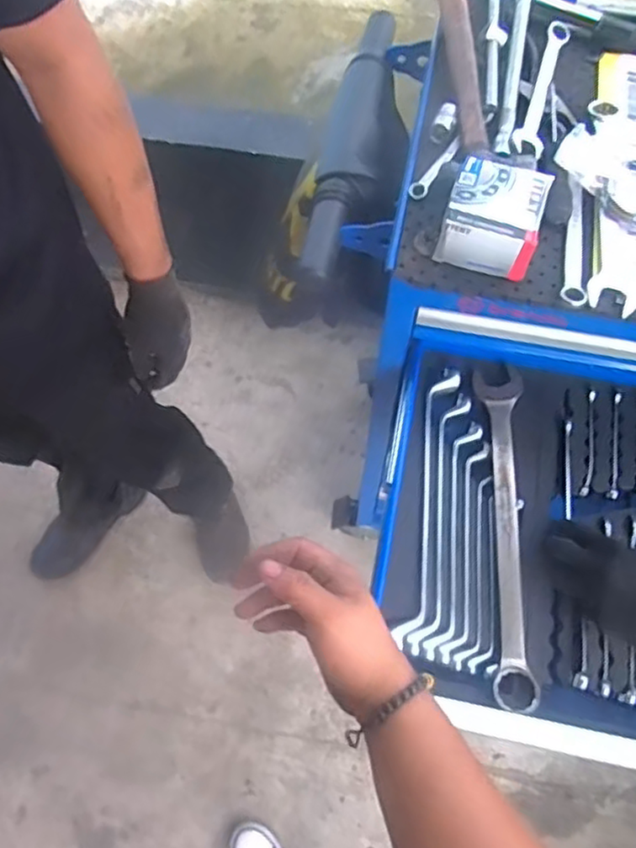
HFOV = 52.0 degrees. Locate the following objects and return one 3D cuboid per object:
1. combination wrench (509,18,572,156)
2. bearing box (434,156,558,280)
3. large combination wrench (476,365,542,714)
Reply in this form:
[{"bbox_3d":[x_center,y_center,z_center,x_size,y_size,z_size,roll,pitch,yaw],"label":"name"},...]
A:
[{"bbox_3d":[0.247,-0.374,0.718,0.032,0.012,0.233,16,64,8],"label":"combination wrench"},{"bbox_3d":[0.163,-0.194,0.612,0.088,0.048,0.095,17,64,9],"label":"bearing box"},{"bbox_3d":[0.194,0.102,0.666,0.044,0.017,0.350,3,63,2],"label":"large combination wrench"}]

